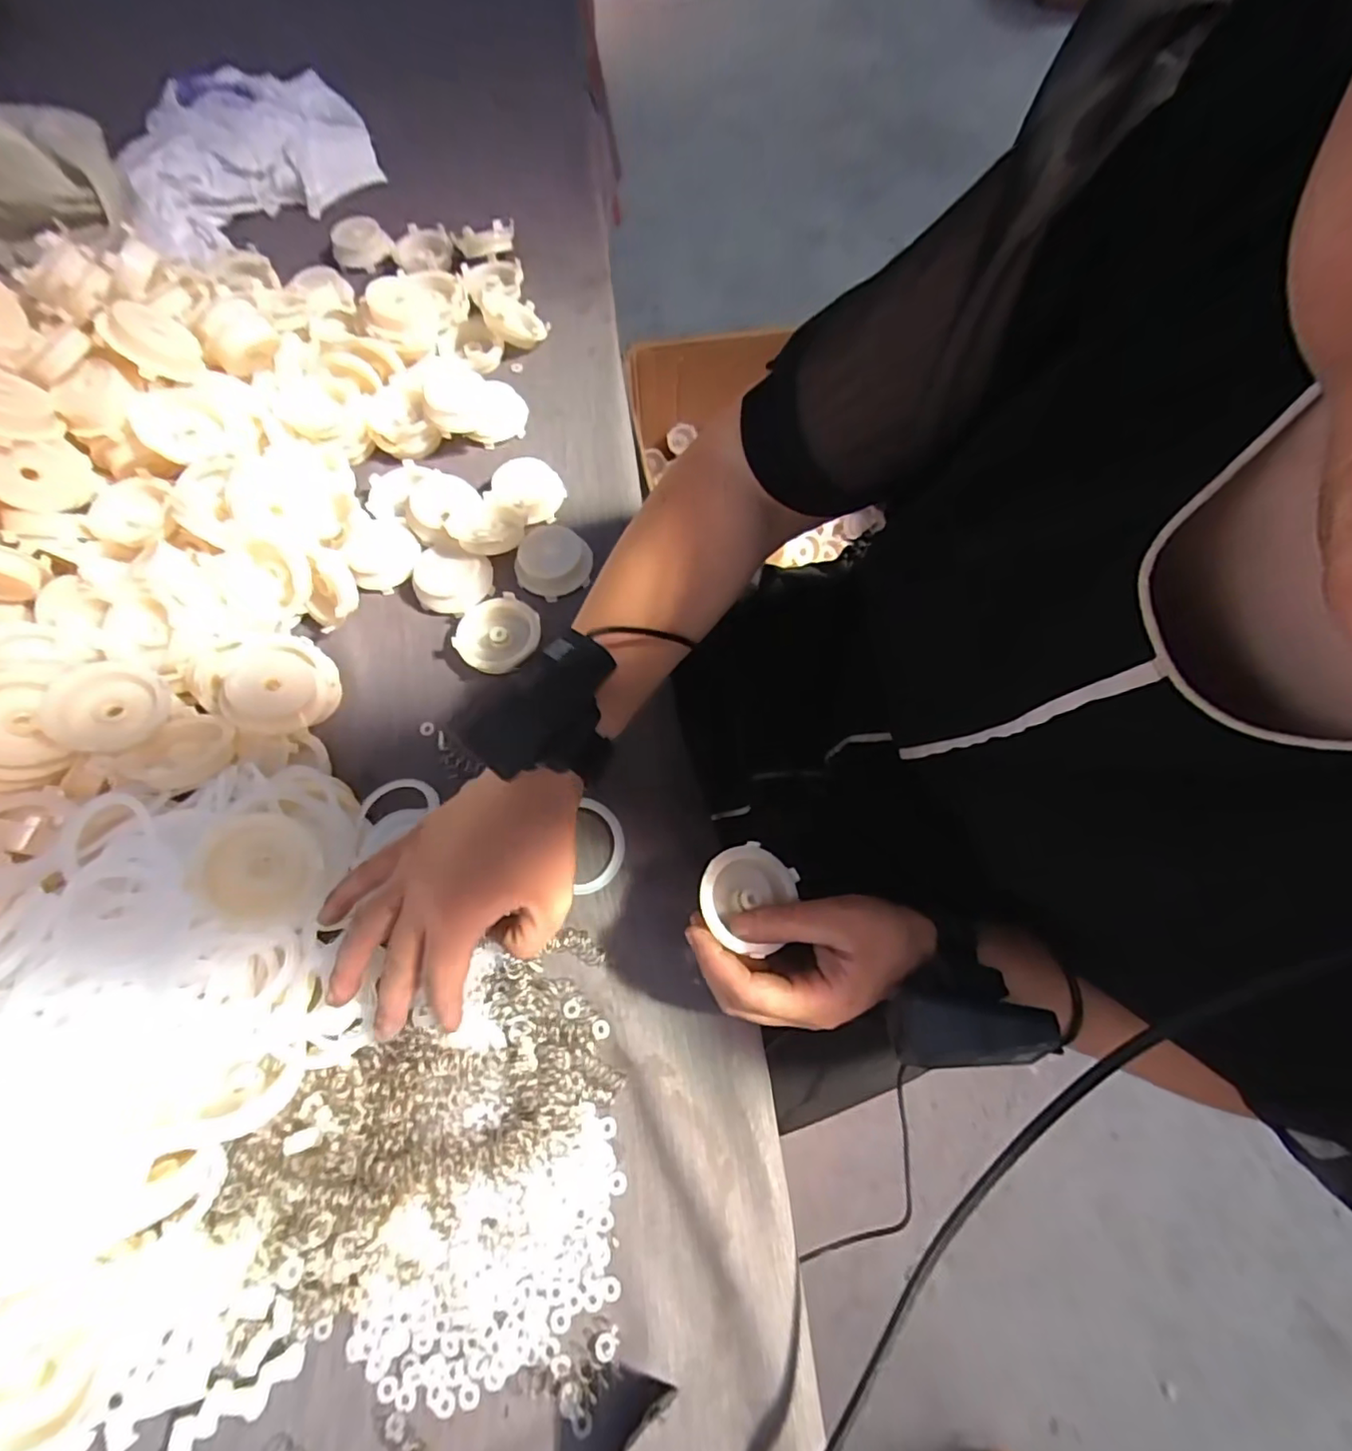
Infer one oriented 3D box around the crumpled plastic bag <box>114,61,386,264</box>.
[{"bbox_3d":[-0.443,-0.588,0.594,0.246,0.033,0.247,-29,71,-10],"label":"crumpled plastic bag"}]

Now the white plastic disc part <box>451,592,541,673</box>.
[{"bbox_3d":[-0.119,-0.060,0.392,0.054,0.018,0.051,0,70,0],"label":"white plastic disc part"}]

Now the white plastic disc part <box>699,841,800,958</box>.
[{"bbox_3d":[0.037,0.090,0.310,0.048,0.016,0.050,0,70,0],"label":"white plastic disc part"}]

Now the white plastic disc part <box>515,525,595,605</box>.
[{"bbox_3d":[-0.084,-0.114,0.406,0.045,0.019,0.049,0,70,0],"label":"white plastic disc part"}]

